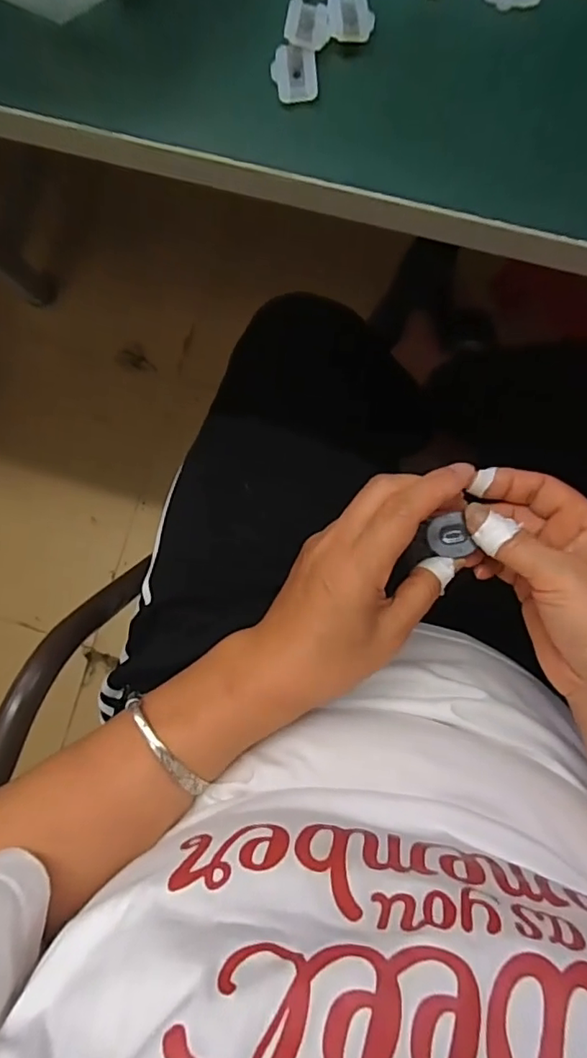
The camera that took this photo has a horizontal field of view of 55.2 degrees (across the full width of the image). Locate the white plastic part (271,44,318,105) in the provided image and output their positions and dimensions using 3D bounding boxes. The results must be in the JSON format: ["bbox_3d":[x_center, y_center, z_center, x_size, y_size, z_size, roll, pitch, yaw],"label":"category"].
[{"bbox_3d":[0.000,-0.178,0.219,0.017,0.004,0.021,-5,88,5],"label":"white plastic part"}]

